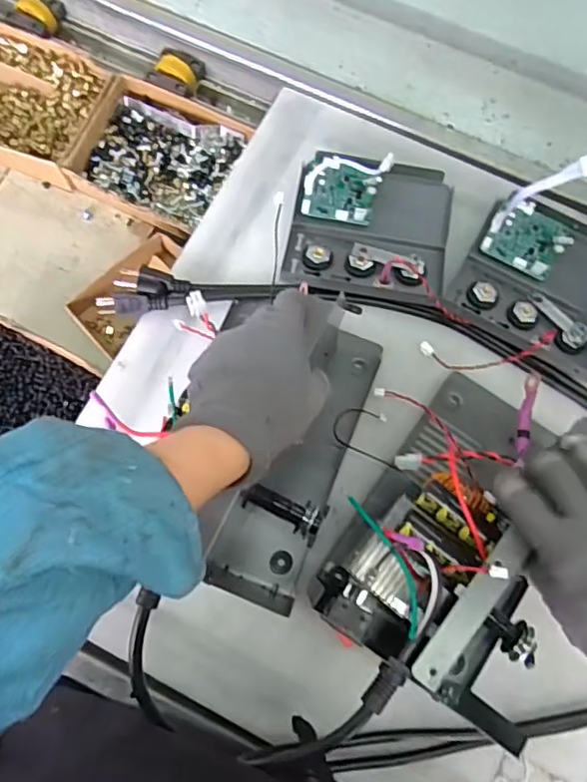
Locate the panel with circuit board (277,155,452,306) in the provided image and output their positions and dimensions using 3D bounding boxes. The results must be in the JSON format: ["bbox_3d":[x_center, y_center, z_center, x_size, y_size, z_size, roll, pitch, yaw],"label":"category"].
[{"bbox_3d":[0.075,-0.165,0.577,0.153,0.035,0.157,10,75,2],"label":"panel with circuit board"}]

